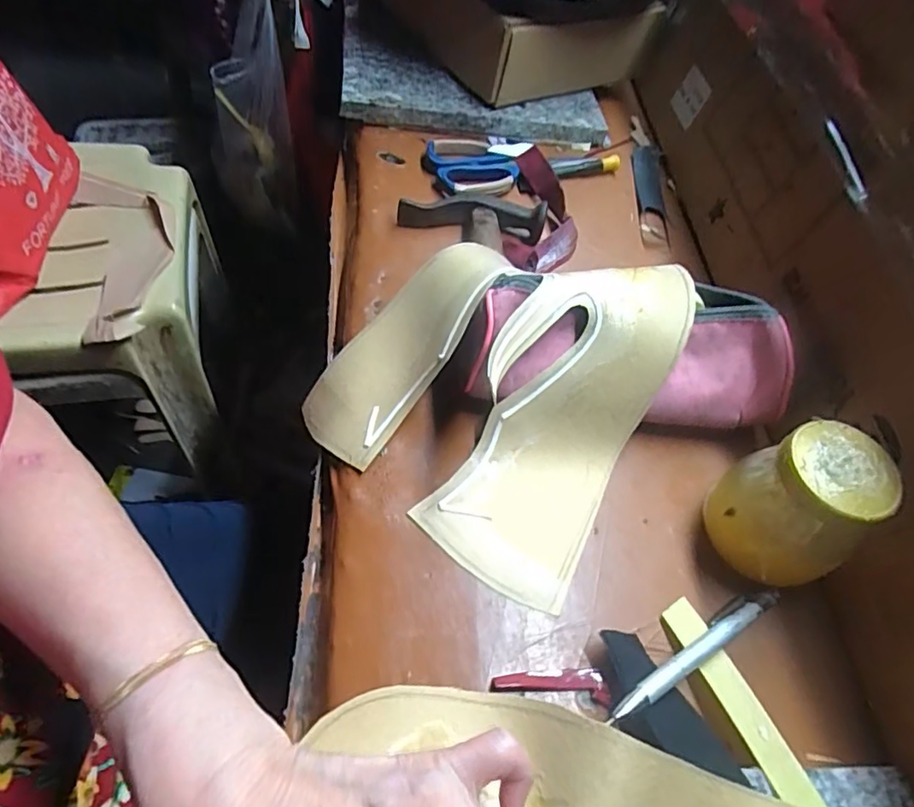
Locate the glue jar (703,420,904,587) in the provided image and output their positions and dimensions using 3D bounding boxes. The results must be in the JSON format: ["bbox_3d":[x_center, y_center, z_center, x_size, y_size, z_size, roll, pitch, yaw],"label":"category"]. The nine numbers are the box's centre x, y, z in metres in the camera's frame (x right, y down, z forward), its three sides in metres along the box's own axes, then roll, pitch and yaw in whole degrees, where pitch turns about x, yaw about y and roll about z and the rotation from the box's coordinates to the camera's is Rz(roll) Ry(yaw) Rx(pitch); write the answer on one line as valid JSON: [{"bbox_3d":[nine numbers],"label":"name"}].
[{"bbox_3d":[0.183,0.054,0.314,0.057,0.085,0.070,-27,65,-25],"label":"glue jar"}]

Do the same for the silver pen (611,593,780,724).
[{"bbox_3d":[0.125,0.127,0.297,0.129,0.009,0.014,-18,56,-31],"label":"silver pen"}]

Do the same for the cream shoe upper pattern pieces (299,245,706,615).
[{"bbox_3d":[0.019,-0.025,0.366,0.207,0.066,0.224,25,57,14],"label":"cream shoe upper pattern pieces"}]

